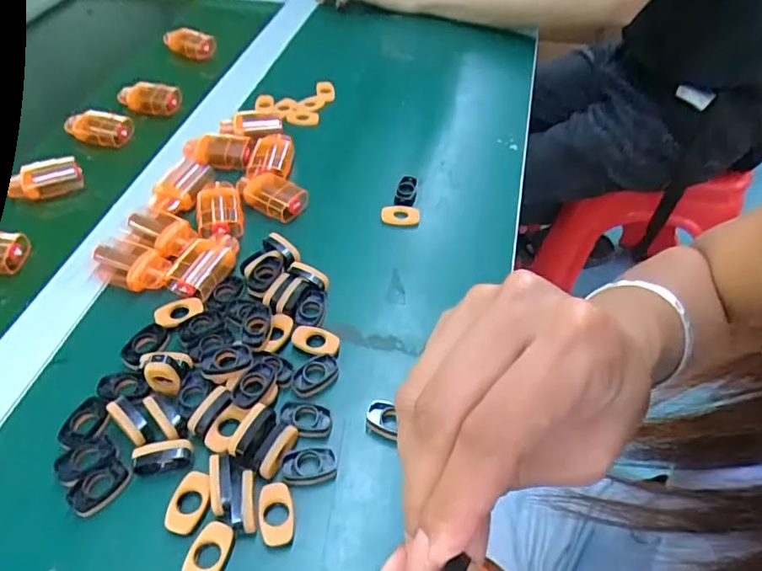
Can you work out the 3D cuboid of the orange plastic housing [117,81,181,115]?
[{"bbox_3d":[-0.241,-0.194,0.567,0.066,0.024,0.024,8,49,7],"label":"orange plastic housing"}]

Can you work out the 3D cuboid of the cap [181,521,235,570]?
[{"bbox_3d":[-0.092,0.141,0.288,0.021,0.006,0.032,16,50,11],"label":"cap"}]

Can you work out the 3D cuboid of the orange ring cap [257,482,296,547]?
[{"bbox_3d":[-0.058,0.126,0.303,0.019,0.007,0.032,-8,50,-10],"label":"orange ring cap"}]

